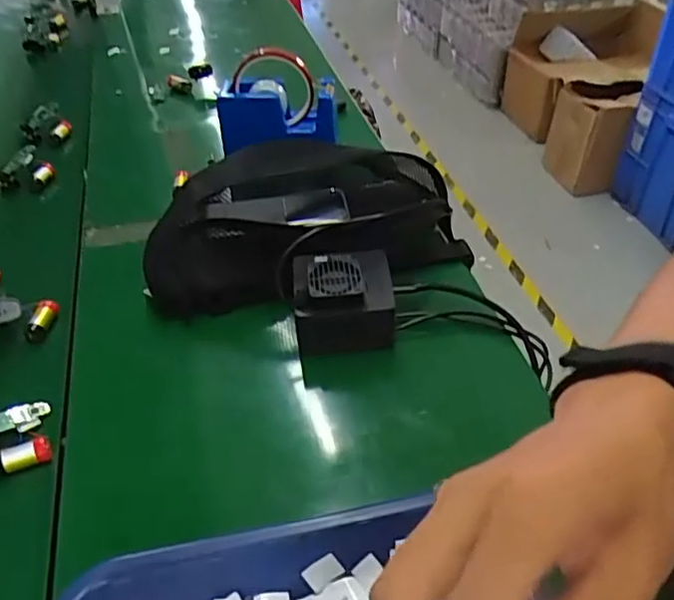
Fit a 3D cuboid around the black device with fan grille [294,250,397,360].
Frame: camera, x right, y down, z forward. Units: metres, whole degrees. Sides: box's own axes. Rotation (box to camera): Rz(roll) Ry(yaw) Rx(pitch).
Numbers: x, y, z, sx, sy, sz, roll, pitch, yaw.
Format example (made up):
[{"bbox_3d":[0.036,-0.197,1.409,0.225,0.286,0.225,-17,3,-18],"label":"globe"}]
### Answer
[{"bbox_3d":[0.005,-0.005,0.486,0.077,0.048,0.074,-3,42,-4],"label":"black device with fan grille"}]

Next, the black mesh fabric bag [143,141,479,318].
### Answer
[{"bbox_3d":[-0.029,-0.080,0.562,0.277,0.070,0.143,-9,43,-11],"label":"black mesh fabric bag"}]

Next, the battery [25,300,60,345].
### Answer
[{"bbox_3d":[-0.247,0.018,0.518,0.014,0.015,0.038,15,71,19],"label":"battery"}]

